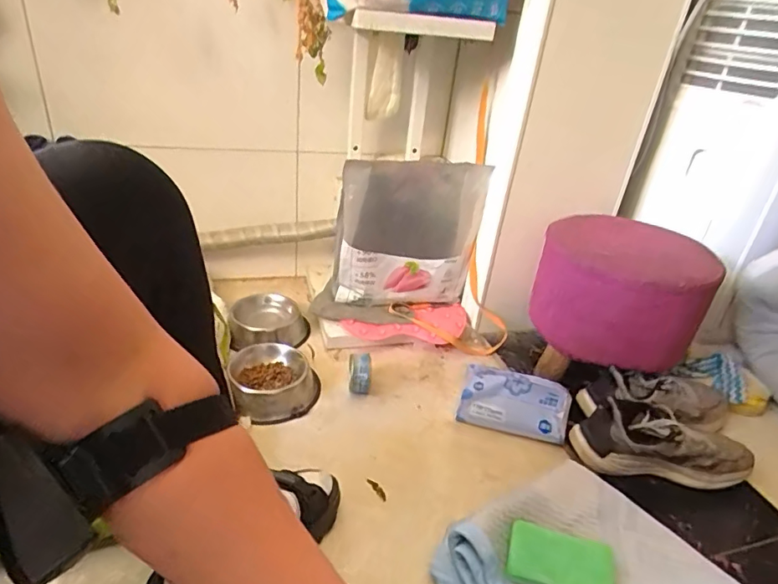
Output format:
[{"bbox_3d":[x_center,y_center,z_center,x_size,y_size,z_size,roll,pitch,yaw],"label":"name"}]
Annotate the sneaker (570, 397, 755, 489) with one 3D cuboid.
[{"bbox_3d":[0.422,0.231,0.778,0.261,0.107,0.094,9,30,4],"label":"sneaker"}]

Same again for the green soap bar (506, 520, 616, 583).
[{"bbox_3d":[0.195,0.307,0.577,0.113,0.026,0.064,15,31,15],"label":"green soap bar"}]

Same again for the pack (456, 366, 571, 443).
[{"bbox_3d":[0.209,0.186,0.841,0.170,0.093,0.071,16,31,16],"label":"pack"}]

